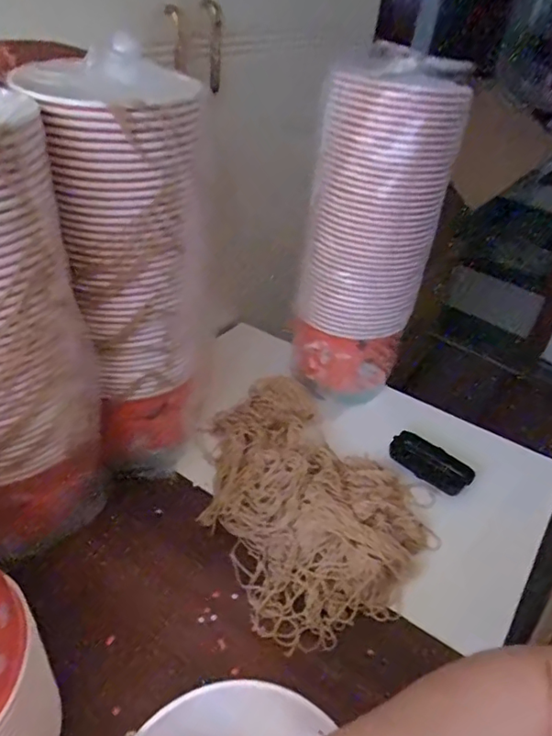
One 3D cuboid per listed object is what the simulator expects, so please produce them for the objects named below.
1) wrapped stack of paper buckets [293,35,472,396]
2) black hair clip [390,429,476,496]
[{"bbox_3d":[0.123,-0.171,0.733,0.159,0.414,0.144,12,38,6],"label":"wrapped stack of paper buckets"},{"bbox_3d":[0.208,0.129,0.734,0.107,0.034,0.043,27,42,24],"label":"black hair clip"}]

